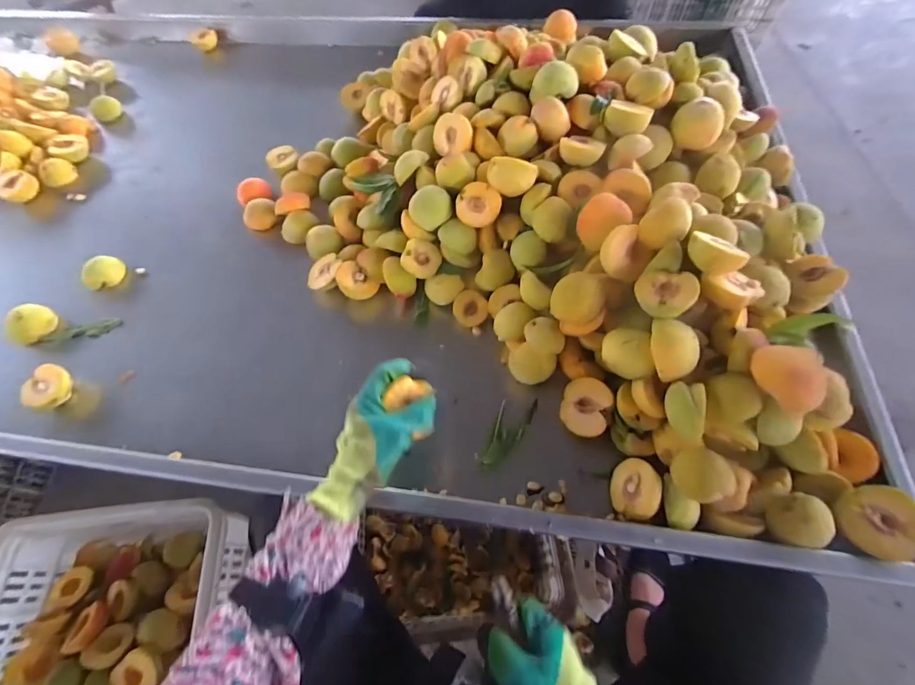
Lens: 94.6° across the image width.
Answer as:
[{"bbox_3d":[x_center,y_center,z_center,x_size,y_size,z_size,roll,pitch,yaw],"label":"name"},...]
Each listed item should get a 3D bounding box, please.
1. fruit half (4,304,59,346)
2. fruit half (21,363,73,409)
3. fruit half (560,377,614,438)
[{"bbox_3d":[-0.666,-0.028,0.662,0.042,0.047,0.061,26,65,16],"label":"fruit half"},{"bbox_3d":[-0.579,0.069,0.603,0.048,0.045,0.063,17,62,12],"label":"fruit half"},{"bbox_3d":[0.169,0.083,0.538,0.064,0.034,0.070,23,97,42],"label":"fruit half"}]

